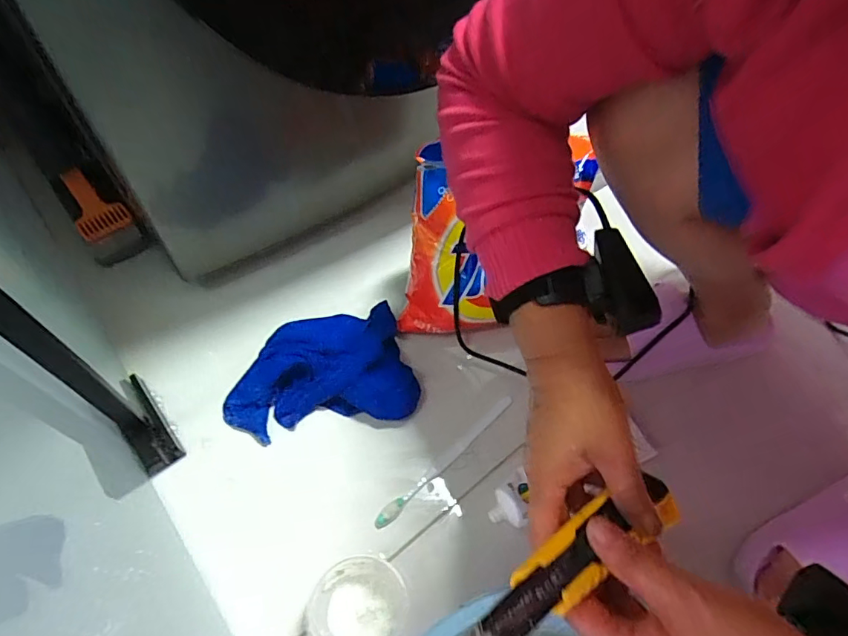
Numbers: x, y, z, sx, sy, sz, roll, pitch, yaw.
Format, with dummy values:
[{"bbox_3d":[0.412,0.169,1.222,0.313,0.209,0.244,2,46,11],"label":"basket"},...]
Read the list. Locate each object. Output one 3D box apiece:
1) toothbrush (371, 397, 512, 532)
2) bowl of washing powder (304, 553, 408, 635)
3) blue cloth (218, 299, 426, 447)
[{"bbox_3d":[0.024,0.135,0.488,0.181,0.013,0.013,-38,63,-23],"label":"toothbrush"},{"bbox_3d":[-0.053,0.235,0.407,0.077,0.043,0.077,0,55,1],"label":"bowl of washing powder"},{"bbox_3d":[-0.109,0.056,0.511,0.185,0.044,0.127,-14,56,-9],"label":"blue cloth"}]

